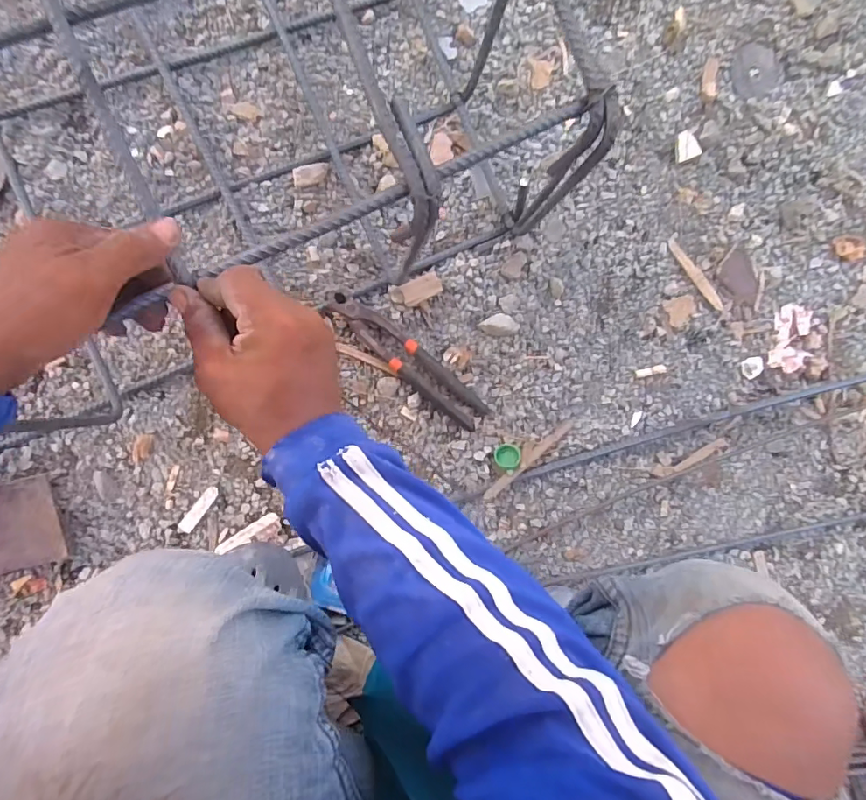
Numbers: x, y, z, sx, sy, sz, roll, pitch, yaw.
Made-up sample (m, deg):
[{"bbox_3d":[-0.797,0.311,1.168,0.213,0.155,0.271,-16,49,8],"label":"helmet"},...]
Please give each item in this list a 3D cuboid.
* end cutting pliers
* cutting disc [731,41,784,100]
[{"bbox_3d":[-0.029,-0.046,0.593,0.224,0.016,0.041,39,101,-10],"label":"end cutting pliers"},{"bbox_3d":[0.424,-0.433,0.663,0.075,0.004,0.066,-36,93,-4],"label":"cutting disc"}]

